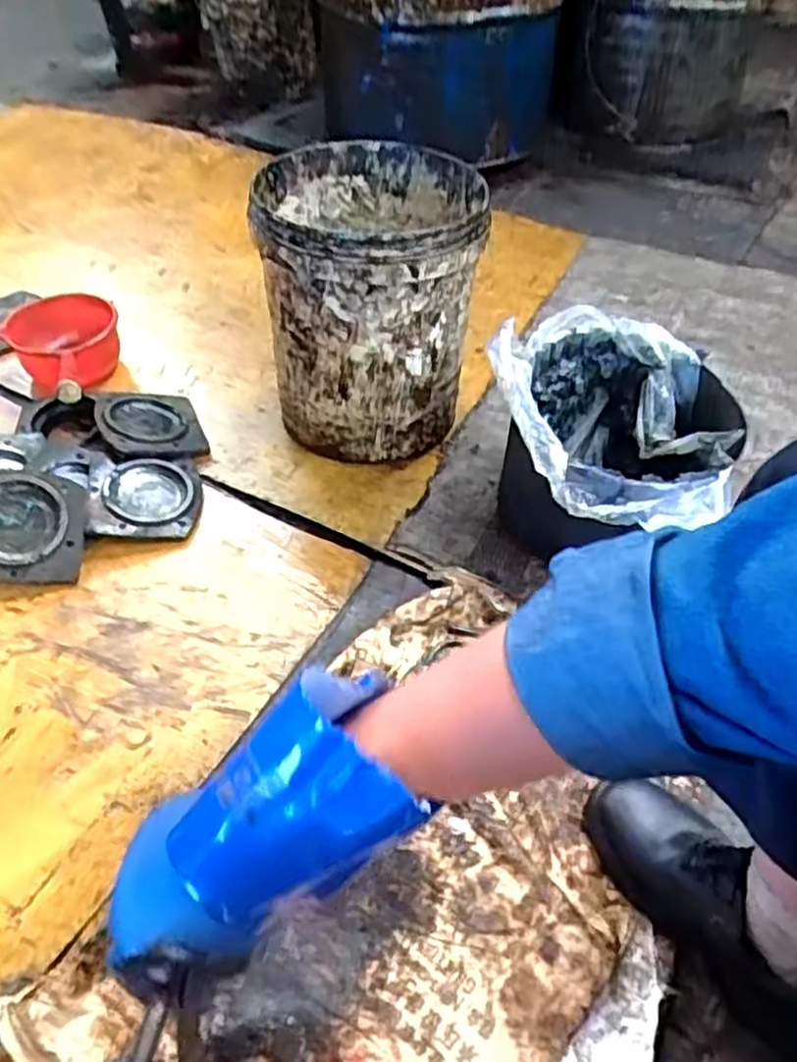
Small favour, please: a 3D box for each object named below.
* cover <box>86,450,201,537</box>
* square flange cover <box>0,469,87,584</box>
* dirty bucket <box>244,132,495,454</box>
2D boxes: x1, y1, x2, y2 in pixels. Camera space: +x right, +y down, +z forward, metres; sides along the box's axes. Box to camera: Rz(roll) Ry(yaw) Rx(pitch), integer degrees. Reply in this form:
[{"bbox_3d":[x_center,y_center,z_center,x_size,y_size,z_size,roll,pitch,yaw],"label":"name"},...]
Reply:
[{"bbox_3d":[-0.350,-0.050,1.025,0.154,0.018,0.138,9,56,-7],"label":"cover"},{"bbox_3d":[-0.485,-0.006,0.955,0.159,0.029,0.144,4,70,-17],"label":"square flange cover"},{"bbox_3d":[-0.040,-0.320,1.072,0.291,0.326,0.319,1,46,-1],"label":"dirty bucket"}]

